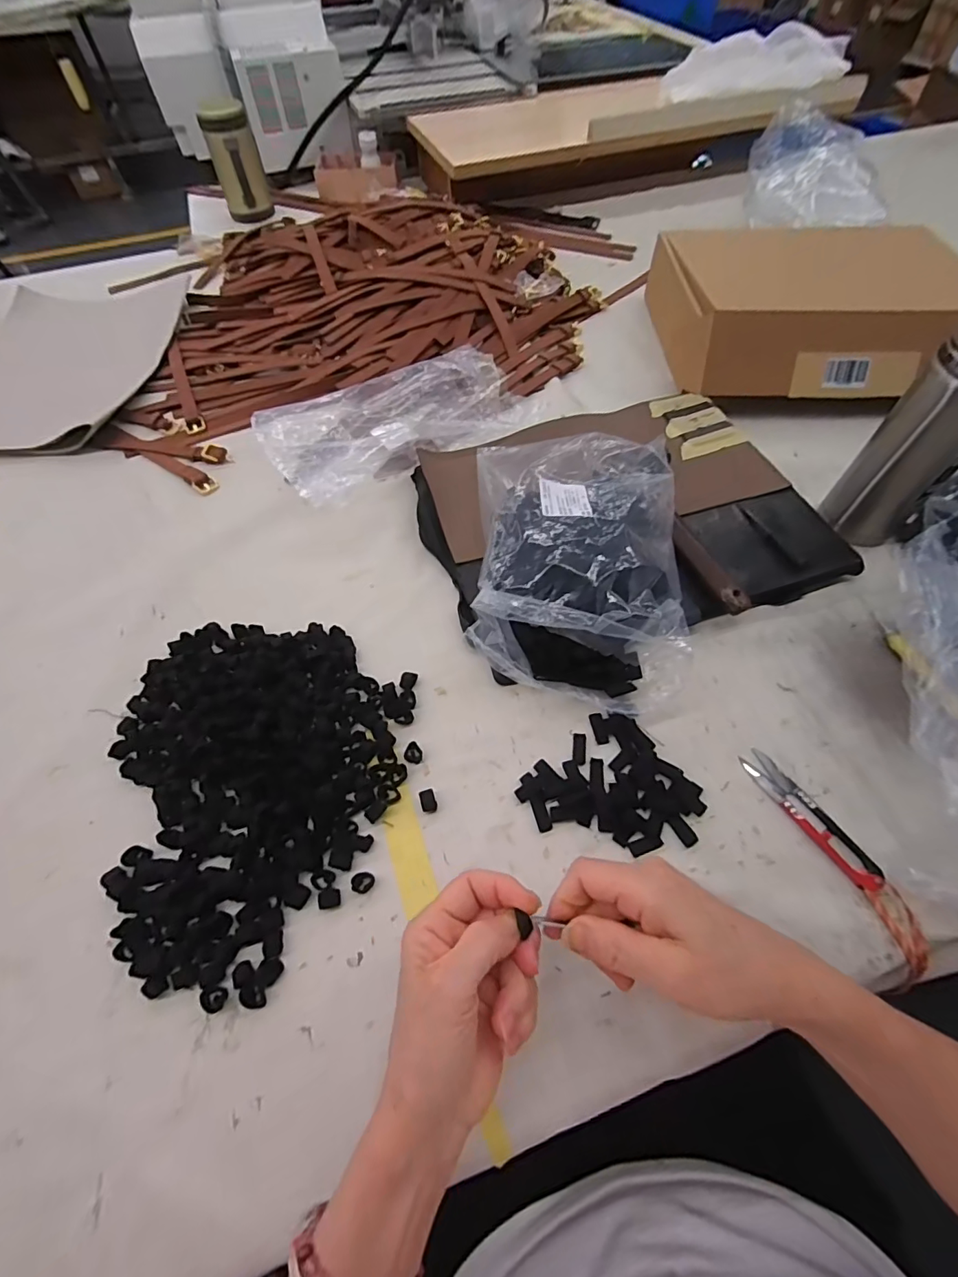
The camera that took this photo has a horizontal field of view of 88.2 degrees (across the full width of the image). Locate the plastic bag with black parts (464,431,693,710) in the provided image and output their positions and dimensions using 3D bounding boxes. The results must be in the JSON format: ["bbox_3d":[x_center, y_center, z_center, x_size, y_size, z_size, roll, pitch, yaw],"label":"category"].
[{"bbox_3d":[0.085,-0.067,0.409,0.163,0.085,0.231,1,62,4],"label":"plastic bag with black parts"}]

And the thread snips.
[{"bbox_3d":[0.230,0.123,0.343,0.022,0.009,0.103,-31,65,-13],"label":"thread snips"}]

